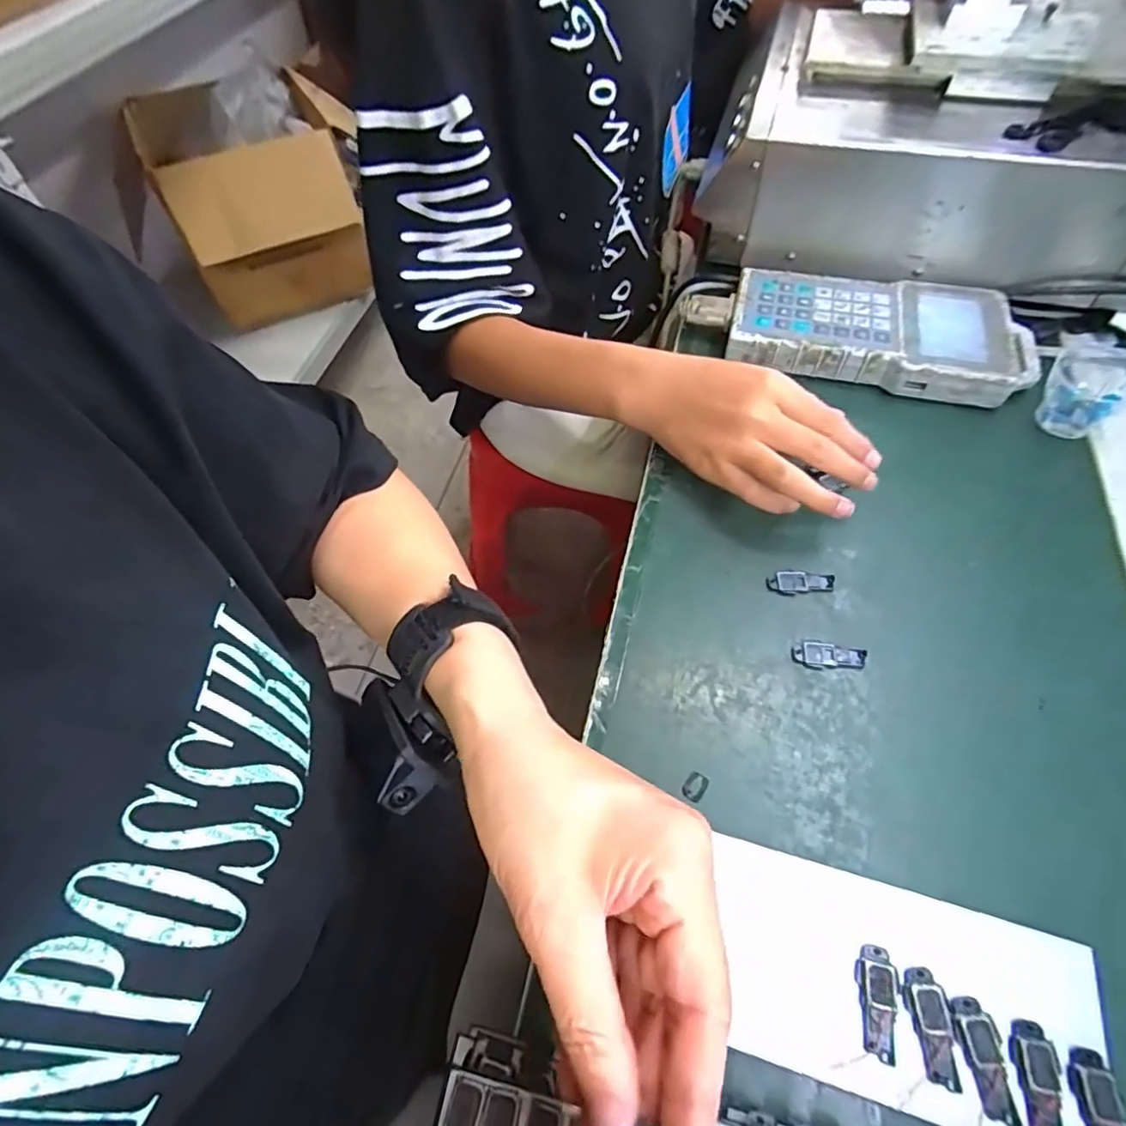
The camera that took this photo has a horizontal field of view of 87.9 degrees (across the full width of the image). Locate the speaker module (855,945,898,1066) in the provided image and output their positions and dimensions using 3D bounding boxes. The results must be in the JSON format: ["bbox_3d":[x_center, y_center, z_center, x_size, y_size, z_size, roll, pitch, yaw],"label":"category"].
[{"bbox_3d":[0.134,0.186,0.248,0.016,0.004,0.039,13,60,11],"label":"speaker module"}]

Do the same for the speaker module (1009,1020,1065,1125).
[{"bbox_3d":[0.190,0.207,0.231,0.016,0.004,0.040,6,59,7],"label":"speaker module"}]

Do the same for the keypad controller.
[{"bbox_3d":[0.250,-0.182,0.462,0.227,0.027,0.104,11,59,10],"label":"keypad controller"}]

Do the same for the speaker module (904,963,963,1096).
[{"bbox_3d":[0.154,0.192,0.242,0.015,0.004,0.039,1,58,4],"label":"speaker module"}]

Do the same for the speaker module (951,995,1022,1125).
[{"bbox_3d":[0.171,0.201,0.236,0.016,0.004,0.040,0,58,3],"label":"speaker module"}]

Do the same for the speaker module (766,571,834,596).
[{"bbox_3d":[0.147,0.012,0.361,0.040,0.004,0.016,-2,58,2],"label":"speaker module"}]

